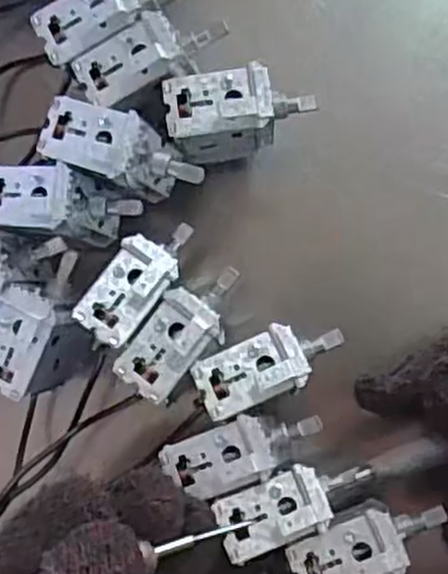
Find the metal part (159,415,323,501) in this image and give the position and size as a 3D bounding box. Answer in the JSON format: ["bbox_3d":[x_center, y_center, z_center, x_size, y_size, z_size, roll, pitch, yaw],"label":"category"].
[{"bbox_3d":[0.008,0.058,0.259,0.056,0.017,0.022,-14,87,-6],"label":"metal part"}]

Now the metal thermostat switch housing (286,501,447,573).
[{"bbox_3d":[0.049,0.089,0.256,0.052,0.021,0.025,-23,84,6],"label":"metal thermostat switch housing"}]

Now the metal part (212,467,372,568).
[{"bbox_3d":[0.024,0.074,0.252,0.053,0.009,0.022,-24,86,-3],"label":"metal part"}]

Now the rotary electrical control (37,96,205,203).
[{"bbox_3d":[-0.037,-0.048,0.257,0.057,0.019,0.023,24,91,8],"label":"rotary electrical control"}]

